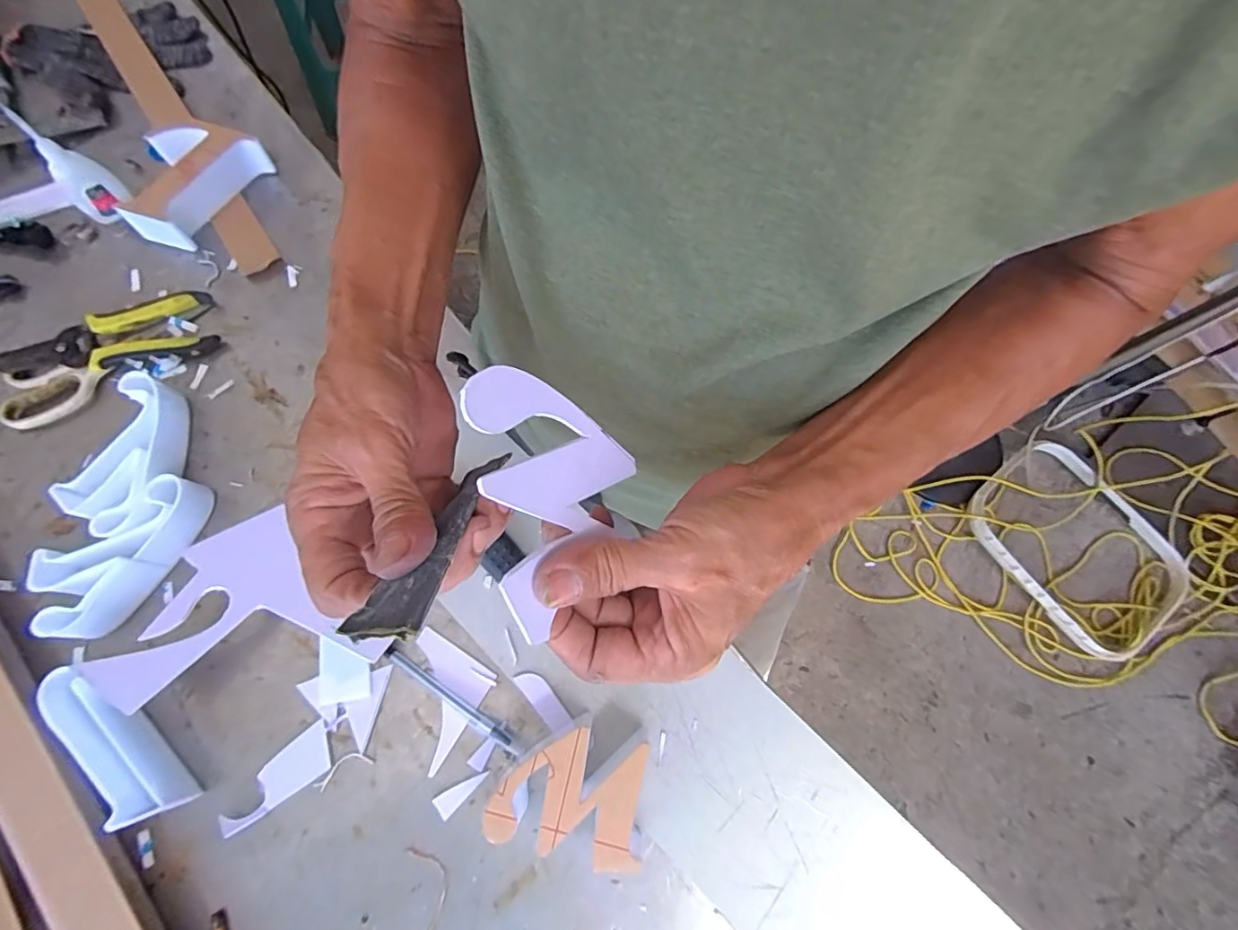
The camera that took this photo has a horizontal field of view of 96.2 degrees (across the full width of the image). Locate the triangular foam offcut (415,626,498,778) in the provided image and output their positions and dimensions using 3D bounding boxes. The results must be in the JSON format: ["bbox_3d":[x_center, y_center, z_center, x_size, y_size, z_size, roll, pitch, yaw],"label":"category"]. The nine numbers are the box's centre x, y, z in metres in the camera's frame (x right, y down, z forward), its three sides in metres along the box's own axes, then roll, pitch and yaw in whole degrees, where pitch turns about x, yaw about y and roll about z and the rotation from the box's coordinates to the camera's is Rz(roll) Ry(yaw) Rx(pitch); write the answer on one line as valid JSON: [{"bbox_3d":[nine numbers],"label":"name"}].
[{"bbox_3d":[-0.146,0.181,0.434,0.069,0.006,0.082,30,73,7],"label":"triangular foam offcut"}]

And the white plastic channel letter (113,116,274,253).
[{"bbox_3d":[-0.433,-0.286,0.557,0.083,0.048,0.132,29,73,7],"label":"white plastic channel letter"}]

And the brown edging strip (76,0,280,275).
[{"bbox_3d":[-0.544,-0.449,0.630,0.041,0.007,0.642,-33,76,-14],"label":"brown edging strip"}]

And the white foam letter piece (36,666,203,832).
[{"bbox_3d":[-0.358,0.198,0.401,0.038,0.042,0.125,-41,78,-14],"label":"white foam letter piece"}]

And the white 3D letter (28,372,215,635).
[{"bbox_3d":[-0.396,0.033,0.454,0.090,0.043,0.203,14,72,2],"label":"white 3D letter"}]

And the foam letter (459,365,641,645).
[{"bbox_3d":[-0.023,0.010,0.241,0.080,0.004,0.106,-18,101,-44],"label":"foam letter"}]

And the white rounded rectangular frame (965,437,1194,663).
[{"bbox_3d":[1.022,0.178,1.229,0.355,0.052,0.442,-37,77,-14],"label":"white rounded rectangular frame"}]

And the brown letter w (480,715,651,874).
[{"bbox_3d":[-0.033,0.229,0.397,0.109,0.051,0.085,14,72,2],"label":"brown letter w"}]

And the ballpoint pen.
[{"bbox_3d":[-0.130,0.182,0.430,0.128,0.012,0.010,32,74,8],"label":"ballpoint pen"}]

